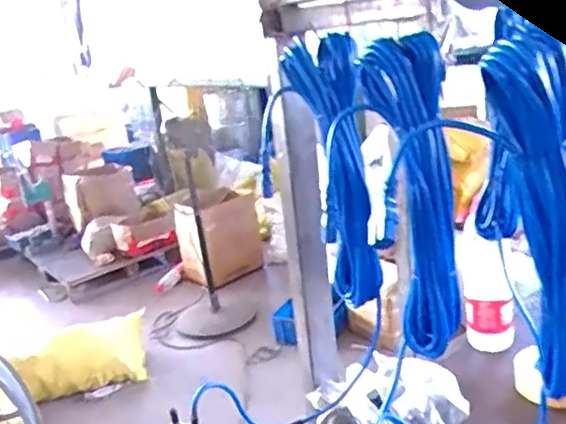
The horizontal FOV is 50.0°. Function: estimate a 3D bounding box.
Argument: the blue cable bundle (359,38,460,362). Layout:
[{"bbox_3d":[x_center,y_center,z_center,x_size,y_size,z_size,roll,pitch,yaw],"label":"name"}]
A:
[{"bbox_3d":[0.144,-0.011,0.665,0.081,0.338,0.047,-9,17,-3],"label":"blue cable bundle"}]

